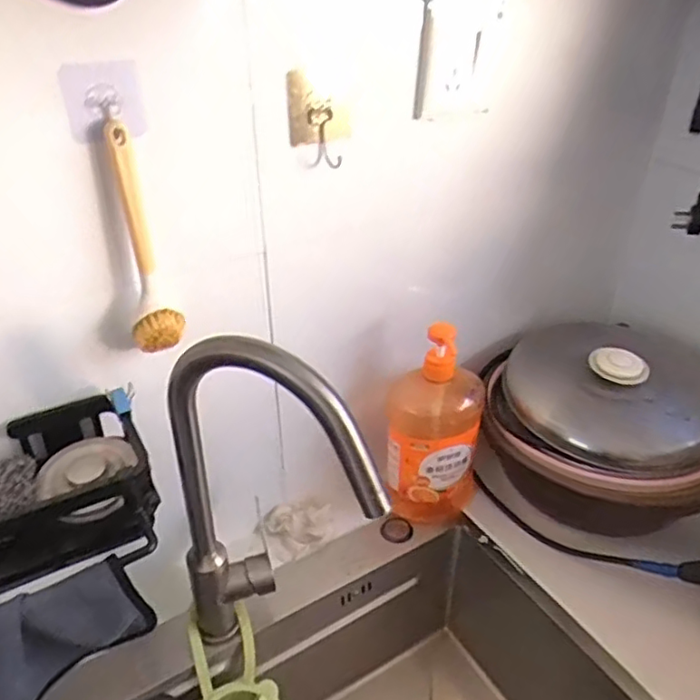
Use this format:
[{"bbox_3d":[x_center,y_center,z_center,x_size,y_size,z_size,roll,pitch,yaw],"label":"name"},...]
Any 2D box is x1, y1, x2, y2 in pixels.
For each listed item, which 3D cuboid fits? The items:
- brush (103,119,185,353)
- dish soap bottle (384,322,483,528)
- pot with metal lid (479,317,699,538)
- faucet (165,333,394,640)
[{"bbox_3d":[-0.173,-0.087,0.516,0.044,0.187,0.039,-13,35,-19],"label":"brush"},{"bbox_3d":[0.104,0.098,0.761,0.111,0.263,0.074,7,33,10],"label":"dish soap bottle"},{"bbox_3d":[0.327,0.089,0.807,0.290,0.182,0.302,17,36,24],"label":"pot with metal lid"},{"bbox_3d":[-0.068,0.155,0.535,0.201,0.380,0.061,22,39,31],"label":"faucet"}]

